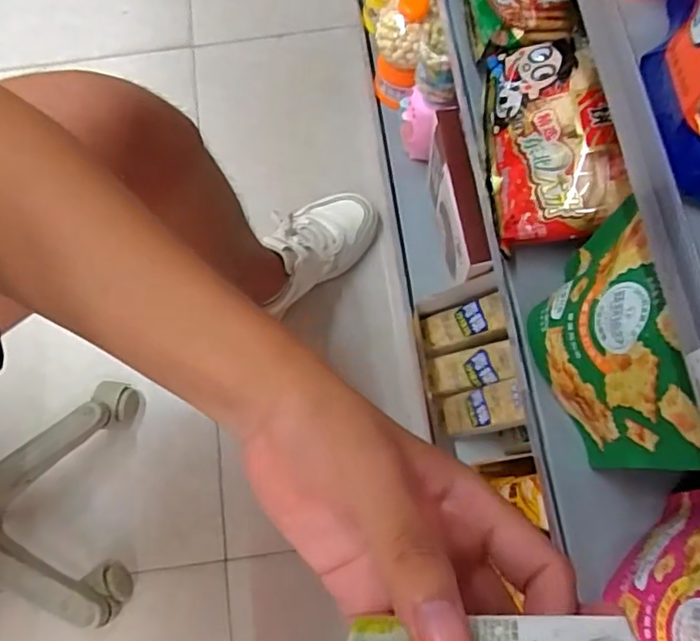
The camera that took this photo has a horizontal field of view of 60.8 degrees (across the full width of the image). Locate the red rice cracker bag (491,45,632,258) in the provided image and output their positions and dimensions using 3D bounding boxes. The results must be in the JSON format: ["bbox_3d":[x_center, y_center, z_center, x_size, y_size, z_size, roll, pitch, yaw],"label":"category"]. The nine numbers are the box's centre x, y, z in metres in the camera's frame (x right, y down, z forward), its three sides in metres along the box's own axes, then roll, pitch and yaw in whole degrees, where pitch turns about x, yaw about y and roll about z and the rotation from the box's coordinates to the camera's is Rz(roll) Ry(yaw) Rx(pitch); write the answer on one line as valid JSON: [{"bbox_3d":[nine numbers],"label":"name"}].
[{"bbox_3d":[0.154,-0.139,0.454,0.092,0.053,0.155,-2,74,1],"label":"red rice cracker bag"}]

